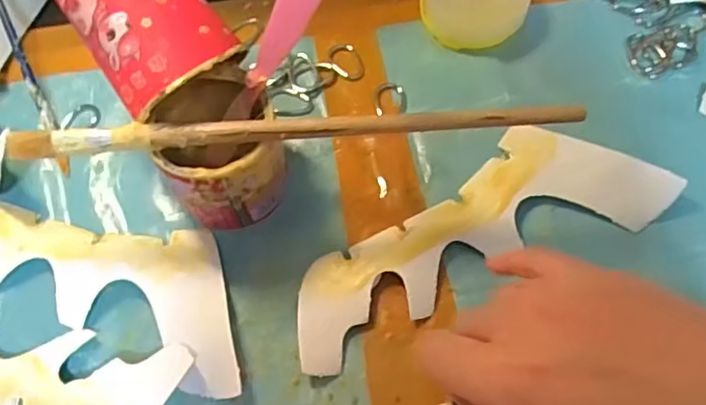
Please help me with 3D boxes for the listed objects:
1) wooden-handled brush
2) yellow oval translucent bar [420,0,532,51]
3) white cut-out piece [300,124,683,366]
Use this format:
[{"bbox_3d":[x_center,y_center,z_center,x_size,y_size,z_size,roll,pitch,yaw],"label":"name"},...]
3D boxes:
[{"bbox_3d":[-0.025,-0.035,0.283,0.264,0.008,0.010,-3,65,-2],"label":"wooden-handled brush"},{"bbox_3d":[0.081,-0.132,0.395,0.064,0.025,0.061,27,71,10],"label":"yellow oval translucent bar"},{"bbox_3d":[0.066,0.015,0.337,0.220,0.015,0.075,-25,71,-10],"label":"white cut-out piece"}]

